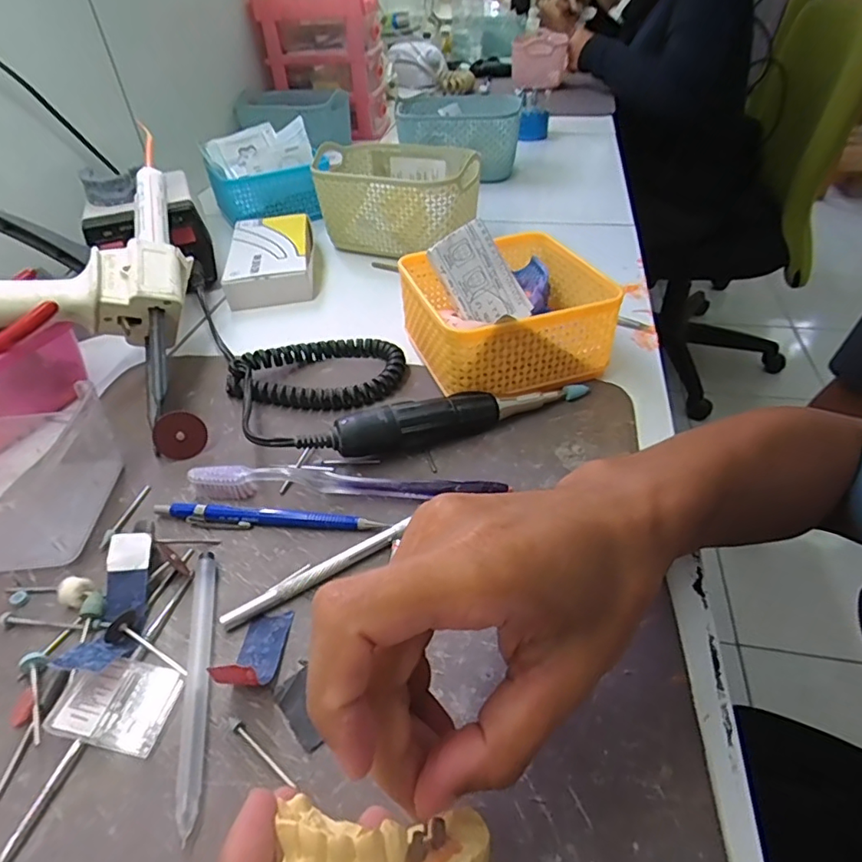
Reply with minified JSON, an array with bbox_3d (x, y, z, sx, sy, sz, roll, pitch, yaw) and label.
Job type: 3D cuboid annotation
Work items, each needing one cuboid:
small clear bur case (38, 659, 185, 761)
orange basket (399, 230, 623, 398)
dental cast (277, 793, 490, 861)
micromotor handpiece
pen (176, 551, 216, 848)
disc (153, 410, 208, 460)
[{"bbox_3d":[-0.137,0.117,0.234,0.046,0.008,0.034,6,43,11],"label":"small clear bur case"},{"bbox_3d":[0.054,-0.096,0.408,0.131,0.060,0.137,-16,43,-13],"label":"orange basket"},{"bbox_3d":[-0.012,0.123,0.155,0.060,0.023,0.029,11,46,-12],"label":"dental cast"},{"bbox_3d":[0.023,-0.015,0.353,0.174,0.029,0.025,-17,43,-14],"label":"micromotor handpiece"},{"bbox_3d":[-0.105,0.105,0.242,0.009,0.009,0.125,-11,42,-8],"label":"pen"},{"bbox_3d":[-0.163,0.003,0.352,0.031,0.031,0.004,-43,24,-12],"label":"disc"}]

